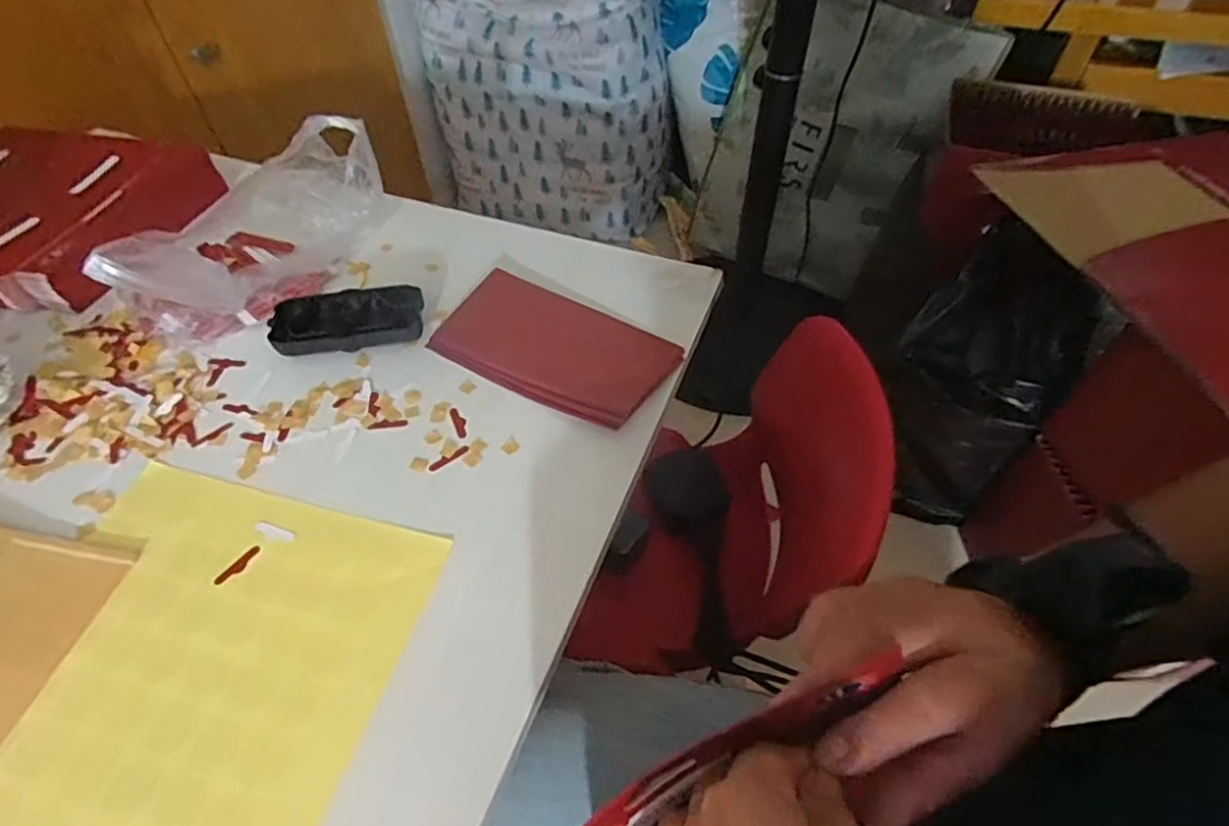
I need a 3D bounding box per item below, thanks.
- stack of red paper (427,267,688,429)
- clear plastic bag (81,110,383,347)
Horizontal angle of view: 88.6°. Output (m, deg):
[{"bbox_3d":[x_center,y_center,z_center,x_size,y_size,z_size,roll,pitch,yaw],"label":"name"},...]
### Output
[{"bbox_3d":[-0.046,-0.053,0.486,0.183,0.013,0.102,23,53,22],"label":"stack of red paper"},{"bbox_3d":[-0.309,-0.164,0.506,0.159,0.123,0.209,34,59,23],"label":"clear plastic bag"}]

